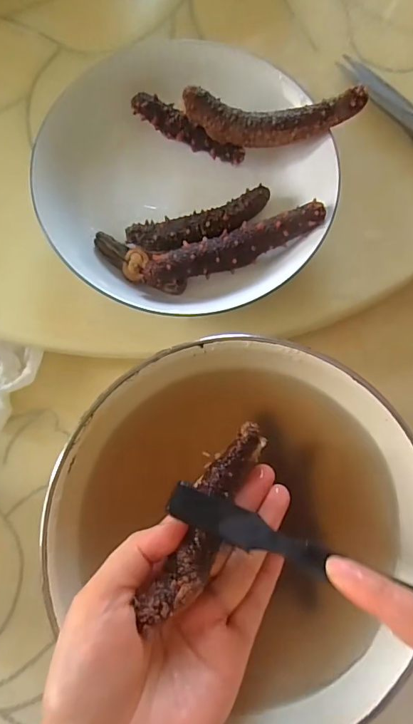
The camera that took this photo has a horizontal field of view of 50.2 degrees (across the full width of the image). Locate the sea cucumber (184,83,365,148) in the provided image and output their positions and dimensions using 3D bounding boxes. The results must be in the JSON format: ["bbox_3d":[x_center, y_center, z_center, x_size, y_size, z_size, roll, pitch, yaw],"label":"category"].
[{"bbox_3d":[0.040,-0.150,0.270,0.104,0.023,0.023,4,83,11],"label":"sea cucumber"}]

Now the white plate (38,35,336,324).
[{"bbox_3d":[-0.013,-0.117,0.290,0.176,0.056,0.177,1,78,-2],"label":"white plate"}]

